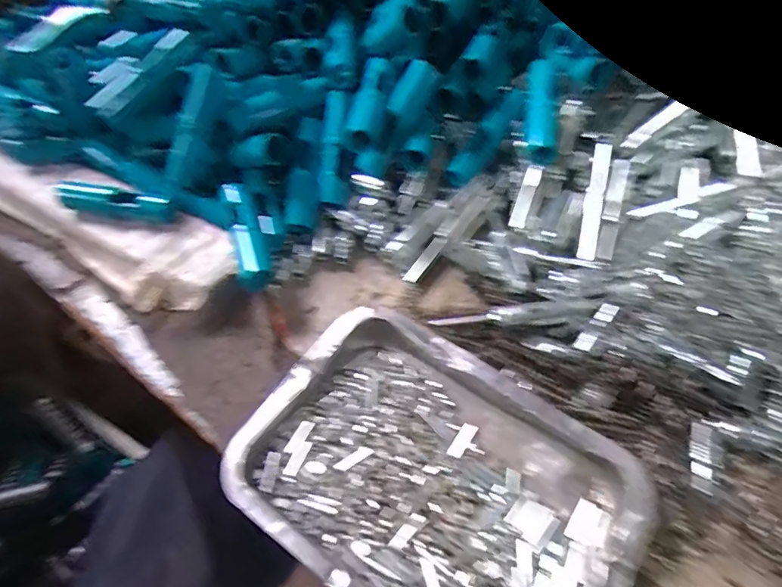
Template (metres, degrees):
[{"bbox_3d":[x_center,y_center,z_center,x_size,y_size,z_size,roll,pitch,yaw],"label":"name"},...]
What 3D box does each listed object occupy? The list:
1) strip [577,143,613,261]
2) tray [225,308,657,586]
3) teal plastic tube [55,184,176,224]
[{"bbox_3d":[0.203,-0.092,0.469,0.018,0.005,0.132,12,71,15],"label":"strip"},{"bbox_3d":[0.027,0.129,0.329,0.257,0.035,0.180,28,58,25],"label":"tray"},{"bbox_3d":[-0.291,-0.096,0.498,0.119,0.031,0.022,5,51,9],"label":"teal plastic tube"}]

